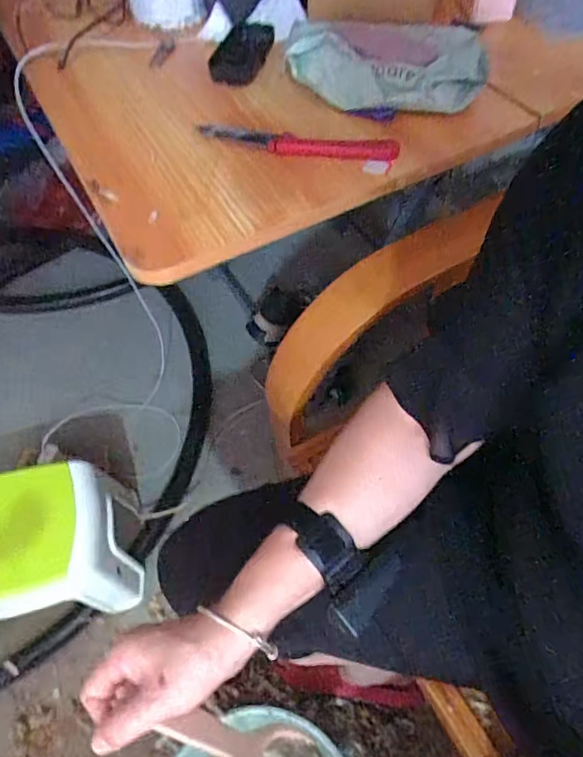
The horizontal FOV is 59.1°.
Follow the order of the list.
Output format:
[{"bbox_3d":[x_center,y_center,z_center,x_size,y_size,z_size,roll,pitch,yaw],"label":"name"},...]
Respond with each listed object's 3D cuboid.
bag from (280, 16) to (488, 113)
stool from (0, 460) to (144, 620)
[{"bbox_3d":[0.100,-0.338,0.533,0.195,0.052,0.135,6,56,9],"label":"bag"},{"bbox_3d":[-0.430,0.286,0.854,0.293,0.205,0.203,-14,56,-5],"label":"stool"}]

